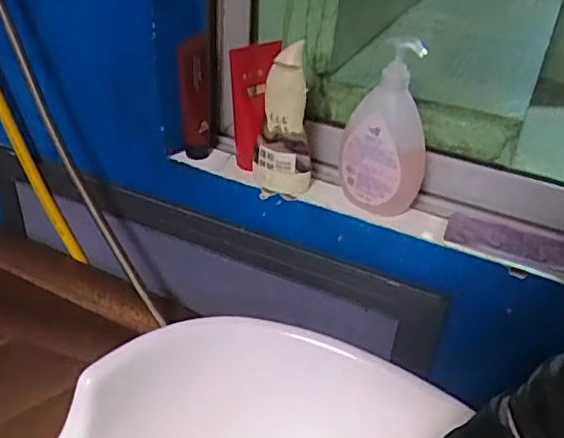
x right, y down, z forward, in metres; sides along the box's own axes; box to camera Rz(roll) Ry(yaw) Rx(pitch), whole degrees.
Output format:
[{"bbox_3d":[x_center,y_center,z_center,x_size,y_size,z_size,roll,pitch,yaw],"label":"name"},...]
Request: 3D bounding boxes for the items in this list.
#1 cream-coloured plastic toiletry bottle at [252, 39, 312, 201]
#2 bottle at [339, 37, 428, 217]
[{"bbox_3d":[0.002,-0.109,0.695,0.052,0.175,0.055,-14,39,-25],"label":"cream-coloured plastic toiletry bottle"},{"bbox_3d":[0.121,-0.102,0.668,0.095,0.184,0.072,2,35,-4],"label":"bottle"}]

